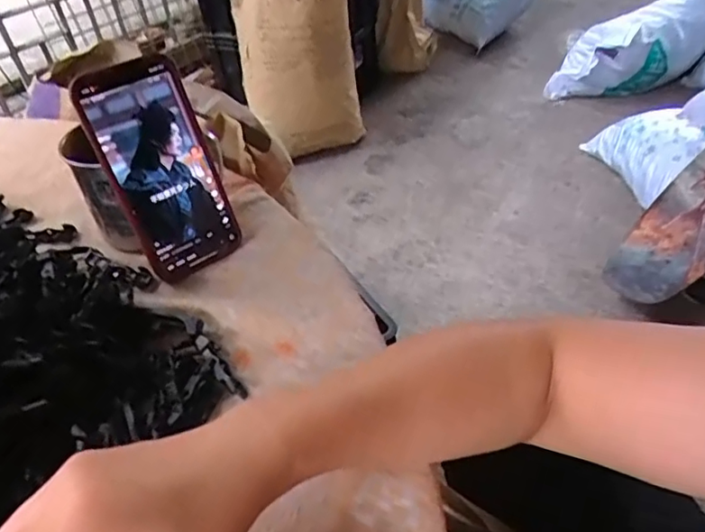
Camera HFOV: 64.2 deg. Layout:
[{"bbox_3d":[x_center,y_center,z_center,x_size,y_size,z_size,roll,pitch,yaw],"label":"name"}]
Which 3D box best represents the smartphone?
[{"bbox_3d":[-0.138,-0.071,0.419,0.079,0.159,0.006,-29,30,-22],"label":"smartphone"}]

